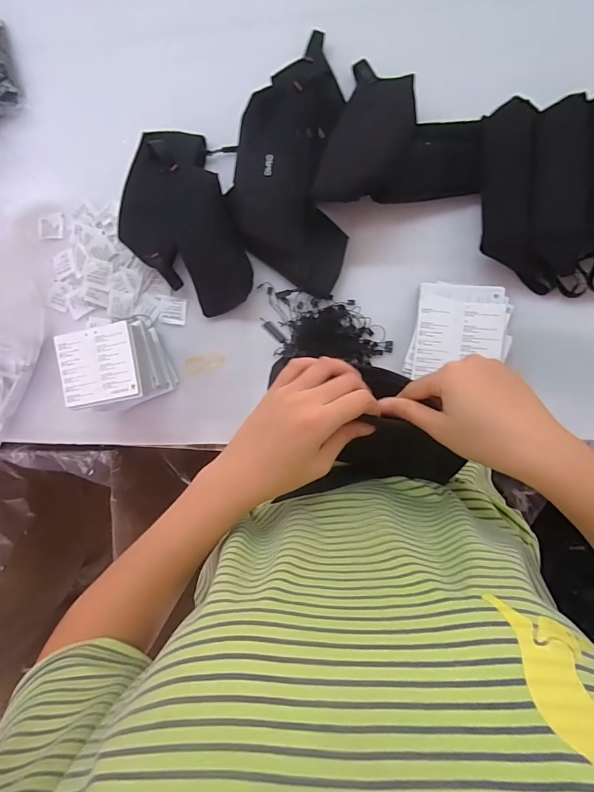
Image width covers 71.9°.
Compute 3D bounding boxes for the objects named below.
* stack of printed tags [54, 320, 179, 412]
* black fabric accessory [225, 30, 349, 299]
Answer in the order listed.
[{"bbox_3d":[-0.241,-0.037,0.549,0.109,0.099,0.099,-16,88,9],"label":"stack of printed tags"},{"bbox_3d":[-0.011,-0.271,0.527,0.141,0.061,0.272,0,104,8],"label":"black fabric accessory"}]

